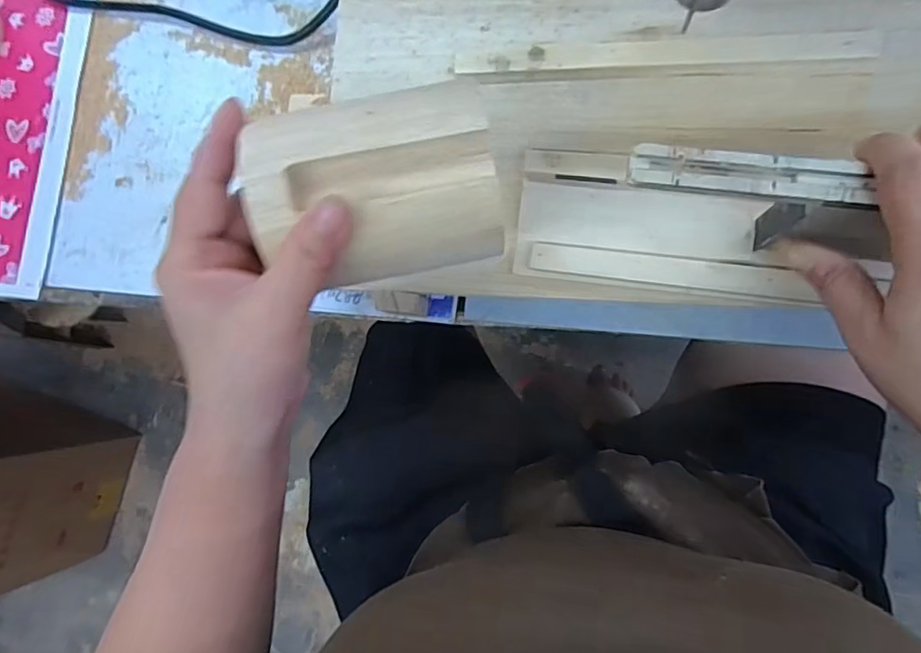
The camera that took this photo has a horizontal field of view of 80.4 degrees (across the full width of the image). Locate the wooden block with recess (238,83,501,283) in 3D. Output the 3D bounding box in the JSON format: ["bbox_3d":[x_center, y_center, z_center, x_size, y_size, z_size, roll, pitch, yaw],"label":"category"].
[{"bbox_3d":[-0.034,-0.057,0.227,0.096,0.039,0.067,-10,83,7],"label":"wooden block with recess"}]

